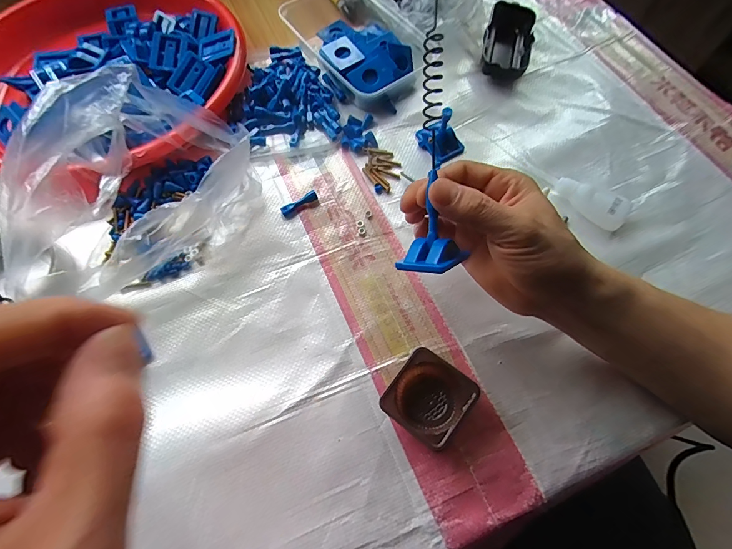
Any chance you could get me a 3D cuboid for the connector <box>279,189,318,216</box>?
[{"bbox_3d":[-0.064,-0.068,0.358,0.037,0.011,0.008,-28,68,-13],"label":"connector"}]

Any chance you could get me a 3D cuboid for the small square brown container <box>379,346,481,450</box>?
[{"bbox_3d":[0.046,0.090,0.271,0.055,0.028,0.053,35,70,15],"label":"small square brown container"}]

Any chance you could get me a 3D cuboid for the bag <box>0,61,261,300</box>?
[{"bbox_3d":[-0.191,-0.074,0.306,0.184,0.114,0.140,-16,66,-7],"label":"bag"}]

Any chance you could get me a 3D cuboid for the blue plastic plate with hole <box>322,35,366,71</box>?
[{"bbox_3d":[-0.025,-0.237,0.398,0.032,0.007,0.041,-30,69,-14],"label":"blue plastic plate with hole"}]

